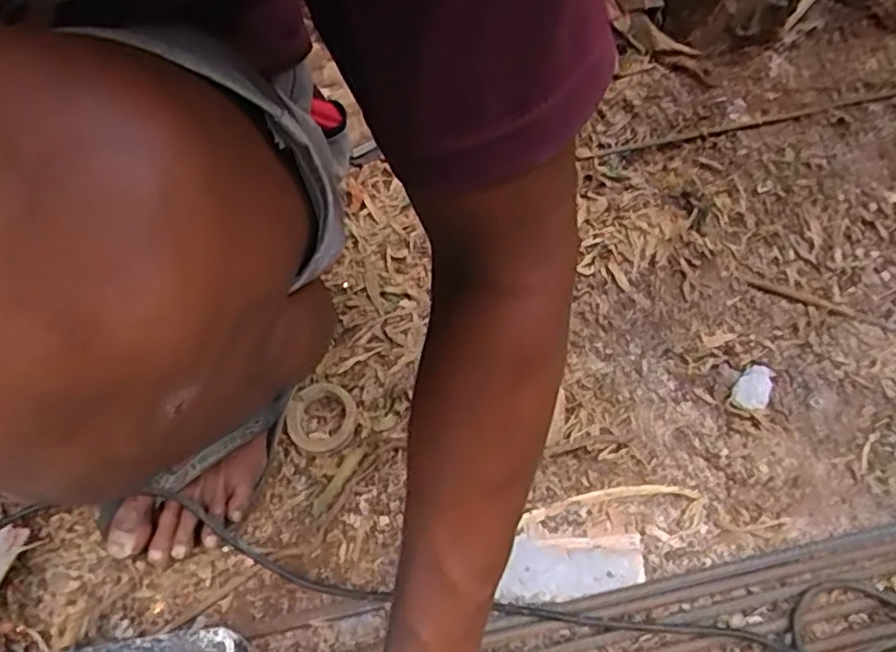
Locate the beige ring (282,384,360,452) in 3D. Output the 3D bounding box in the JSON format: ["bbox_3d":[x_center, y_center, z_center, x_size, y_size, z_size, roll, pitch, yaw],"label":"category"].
[{"bbox_3d":[-0.122,0.085,0.615,0.063,0.015,0.068,1,55,-2],"label":"beige ring"}]

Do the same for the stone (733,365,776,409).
[{"bbox_3d":[0.294,0.059,0.624,0.031,0.006,0.052,33,60,19],"label":"stone"}]

